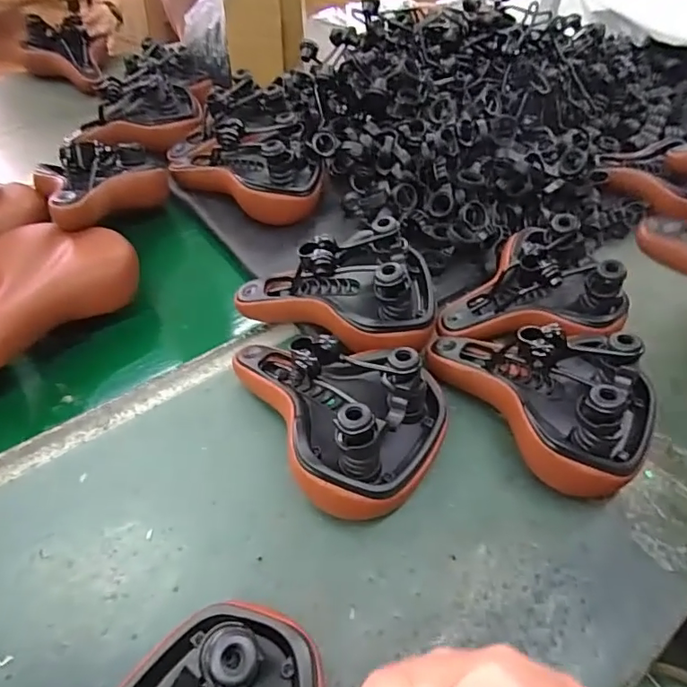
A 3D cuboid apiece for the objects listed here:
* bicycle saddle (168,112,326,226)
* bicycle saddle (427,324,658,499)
[{"bbox_3d":[-0.168,-0.287,0.817,0.272,0.115,0.168,11,48,6],"label":"bicycle saddle"},{"bbox_3d":[0.216,0.043,0.563,0.249,0.121,0.159,32,53,23],"label":"bicycle saddle"}]

